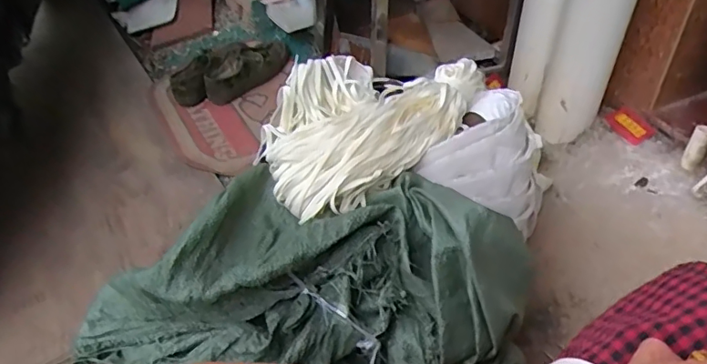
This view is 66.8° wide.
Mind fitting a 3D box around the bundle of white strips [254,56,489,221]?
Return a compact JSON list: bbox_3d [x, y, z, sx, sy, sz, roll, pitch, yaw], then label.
[{"bbox_3d":[0.024,-0.108,0.787,0.219,0.090,0.378,28,52,30],"label":"bundle of white strips"}]

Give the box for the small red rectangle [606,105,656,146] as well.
[{"bbox_3d":[0.533,-0.111,1.041,0.050,0.012,0.098,-35,46,1],"label":"small red rectangle"}]

